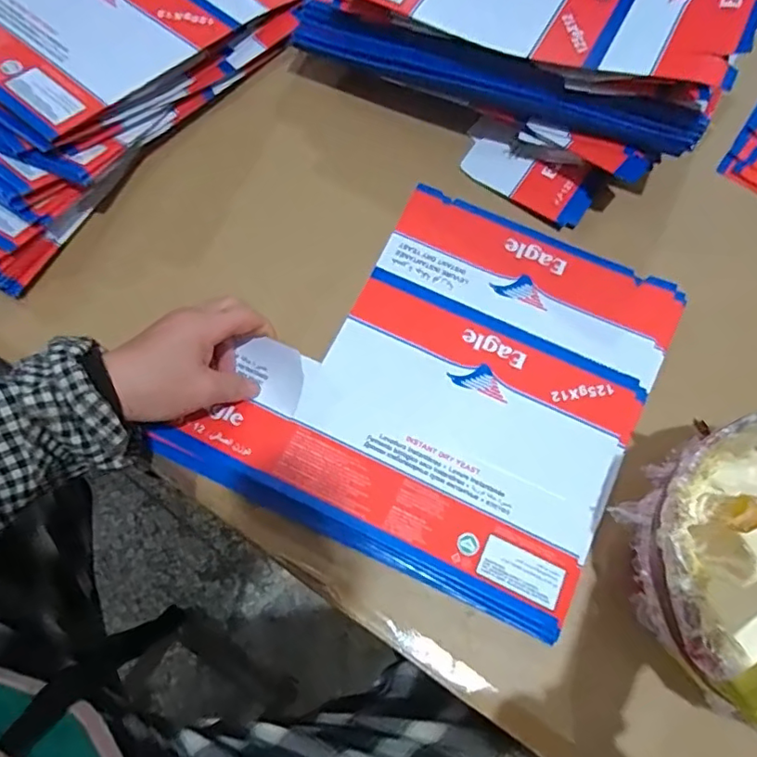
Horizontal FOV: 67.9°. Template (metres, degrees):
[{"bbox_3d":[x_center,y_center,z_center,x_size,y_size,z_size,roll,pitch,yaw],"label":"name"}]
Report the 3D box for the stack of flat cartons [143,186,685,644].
[{"bbox_3d":[0.048,-0.004,0.443,0.300,0.025,0.292,25,76,7],"label":"stack of flat cartons"}]

